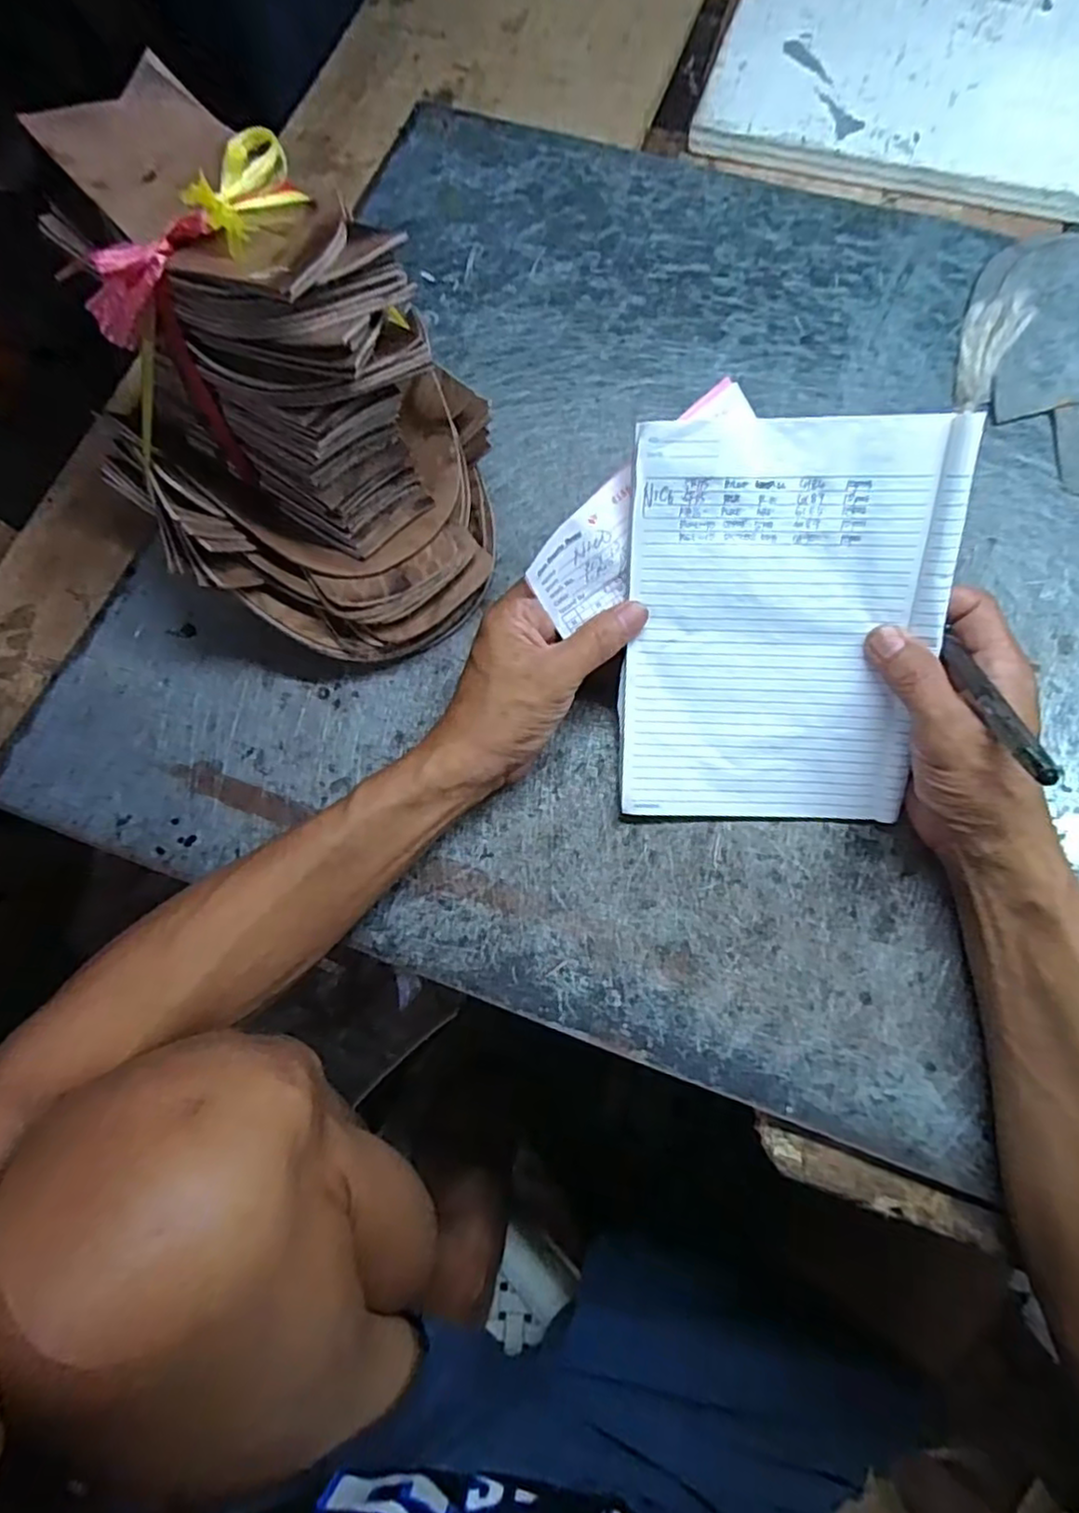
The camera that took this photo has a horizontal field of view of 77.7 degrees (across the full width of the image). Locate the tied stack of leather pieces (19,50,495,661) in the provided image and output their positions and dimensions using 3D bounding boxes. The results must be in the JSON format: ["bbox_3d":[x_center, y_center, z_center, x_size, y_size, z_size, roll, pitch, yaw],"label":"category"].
[{"bbox_3d":[-0.118,-0.157,0.338,0.169,0.184,0.158,14,74,6],"label":"tied stack of leather pieces"}]

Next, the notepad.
[{"bbox_3d":[0.118,-0.060,0.336,0.146,0.016,0.195,4,108,8],"label":"notepad"}]

